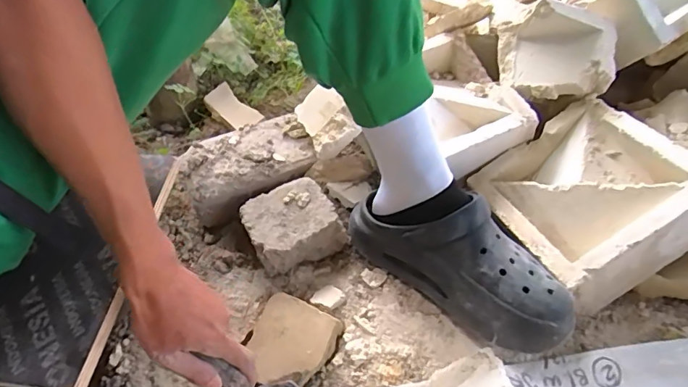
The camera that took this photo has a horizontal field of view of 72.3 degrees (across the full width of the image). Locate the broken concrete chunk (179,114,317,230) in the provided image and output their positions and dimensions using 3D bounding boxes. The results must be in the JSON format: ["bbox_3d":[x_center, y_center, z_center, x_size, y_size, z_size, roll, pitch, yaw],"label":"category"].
[{"bbox_3d":[-0.134,-0.034,0.658,0.176,0.058,0.118,-24,56,-17],"label":"broken concrete chunk"}]

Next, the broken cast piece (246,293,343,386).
[{"bbox_3d":[-0.061,0.164,0.523,0.089,0.018,0.094,22,56,17],"label":"broken cast piece"}]

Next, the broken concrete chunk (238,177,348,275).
[{"bbox_3d":[-0.067,0.039,0.597,0.108,0.044,0.096,-21,55,-15],"label":"broken concrete chunk"}]

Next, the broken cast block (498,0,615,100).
[{"bbox_3d":[0.279,-0.185,0.618,0.131,0.085,0.099,5,53,4],"label":"broken cast block"}]

